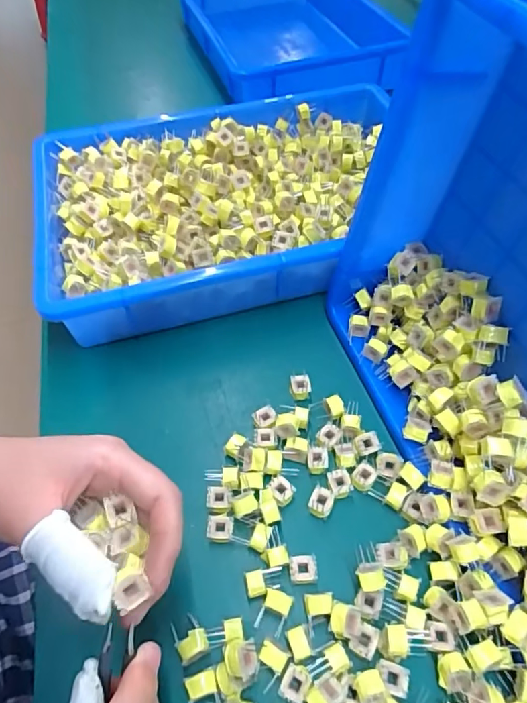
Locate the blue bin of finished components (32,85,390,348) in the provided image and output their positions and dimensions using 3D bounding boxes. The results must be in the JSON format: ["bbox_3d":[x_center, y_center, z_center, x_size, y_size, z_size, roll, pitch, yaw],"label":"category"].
[{"bbox_3d":[-0.031,-0.142,0.453,0.332,0.063,0.238,-14,55,-7],"label":"blue bin of finished components"}]

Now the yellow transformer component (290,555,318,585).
[{"bbox_3d":[0.024,0.132,0.290,0.016,0.011,0.015,-5,54,-1],"label":"yellow transformer component"}]

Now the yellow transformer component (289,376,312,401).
[{"bbox_3d":[0.028,0.027,0.364,0.016,0.010,0.017,1,54,3],"label":"yellow transformer component"}]

